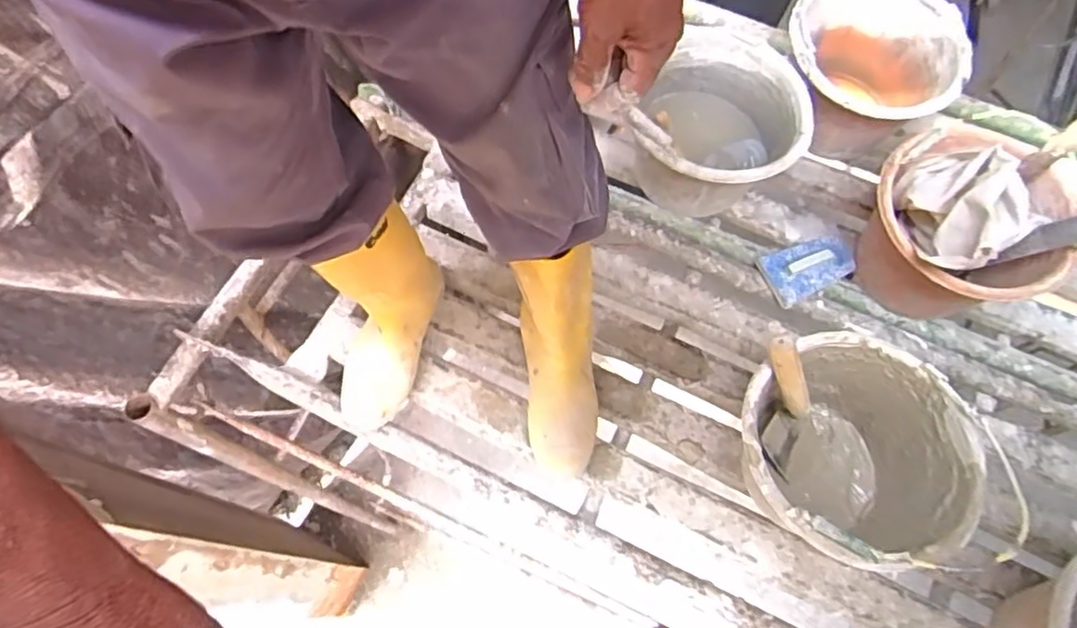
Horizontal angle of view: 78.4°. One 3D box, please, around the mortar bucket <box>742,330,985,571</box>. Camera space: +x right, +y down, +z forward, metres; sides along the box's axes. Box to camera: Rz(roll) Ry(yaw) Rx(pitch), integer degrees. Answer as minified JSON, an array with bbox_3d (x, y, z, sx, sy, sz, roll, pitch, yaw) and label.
[{"bbox_3d":[0.384,0.189,0.865,0.258,0.226,0.267,1,67,-2],"label":"mortar bucket"}]

